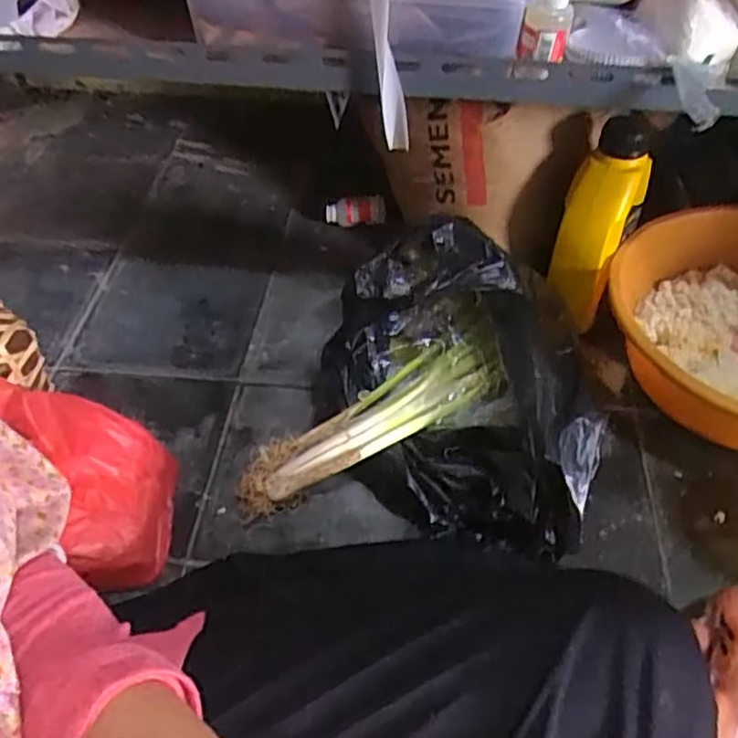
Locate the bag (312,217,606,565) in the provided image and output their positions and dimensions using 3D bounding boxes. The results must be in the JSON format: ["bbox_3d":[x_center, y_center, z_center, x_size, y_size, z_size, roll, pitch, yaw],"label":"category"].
[{"bbox_3d":[0.071,0.006,0.575,0.247,0.195,0.224,13,50,11],"label":"bag"}]

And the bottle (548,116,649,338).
[{"bbox_3d":[0.220,-0.137,0.648,0.068,0.203,0.052,17,28,14],"label":"bottle"}]

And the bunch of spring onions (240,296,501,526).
[{"bbox_3d":[0.005,0.050,0.575,0.268,0.045,0.100,-30,54,-3],"label":"bunch of spring onions"}]

